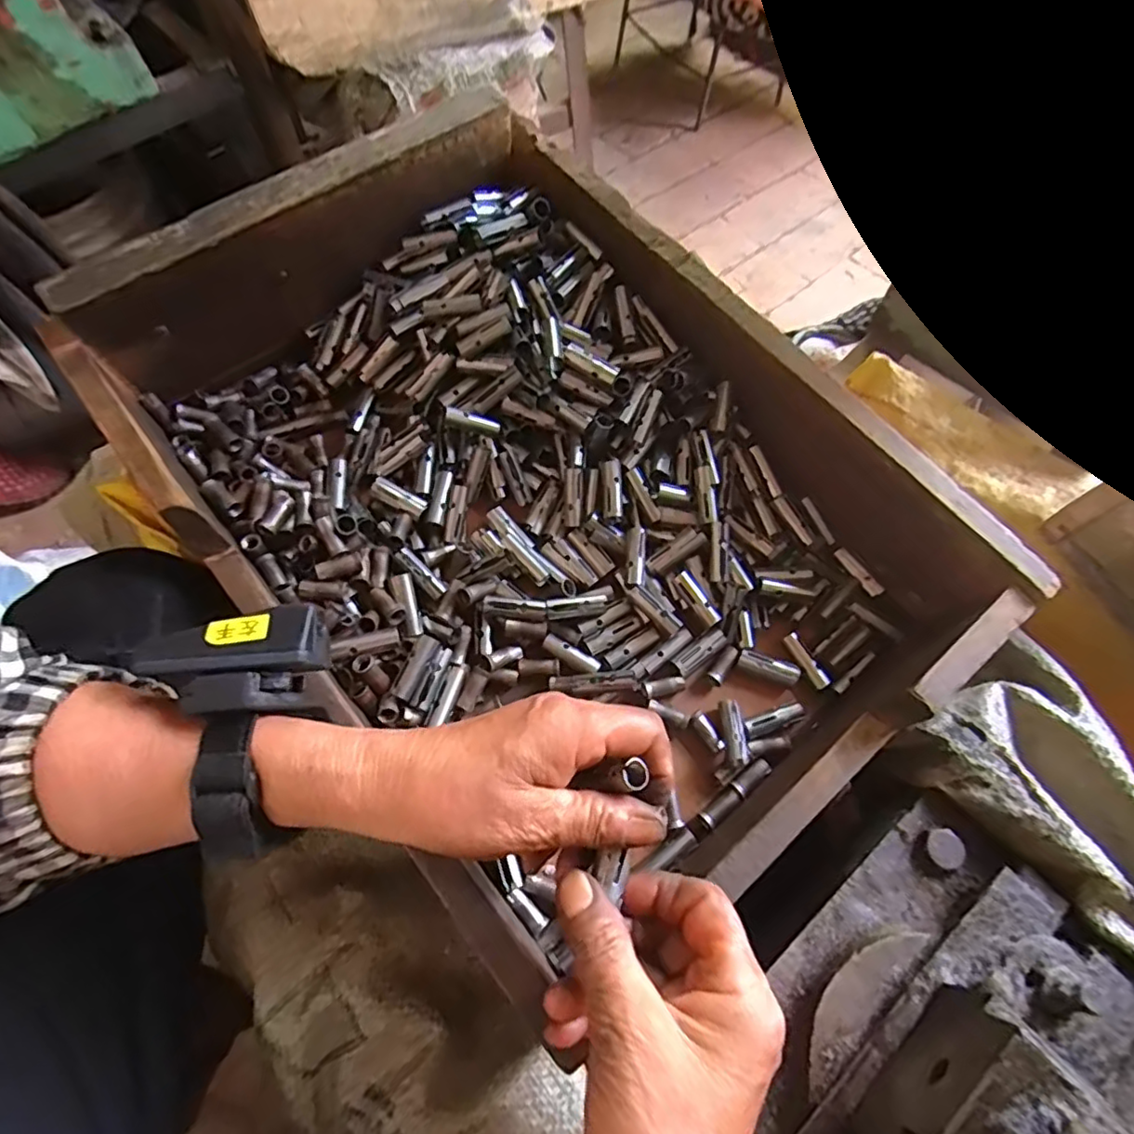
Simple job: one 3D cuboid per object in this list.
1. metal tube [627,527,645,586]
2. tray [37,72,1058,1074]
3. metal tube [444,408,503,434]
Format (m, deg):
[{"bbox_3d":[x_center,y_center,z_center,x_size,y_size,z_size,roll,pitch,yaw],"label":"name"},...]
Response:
[{"bbox_3d":[0.043,-0.005,0.373,0.010,0.012,0.037,3,64,-2],"label":"metal tube"},{"bbox_3d":[-0.016,-0.049,0.348,0.315,0.131,0.445,-38,72,-20],"label":"tray"},{"bbox_3d":[-0.060,-0.094,0.382,0.036,0.007,0.007,12,61,-25],"label":"metal tube"}]

